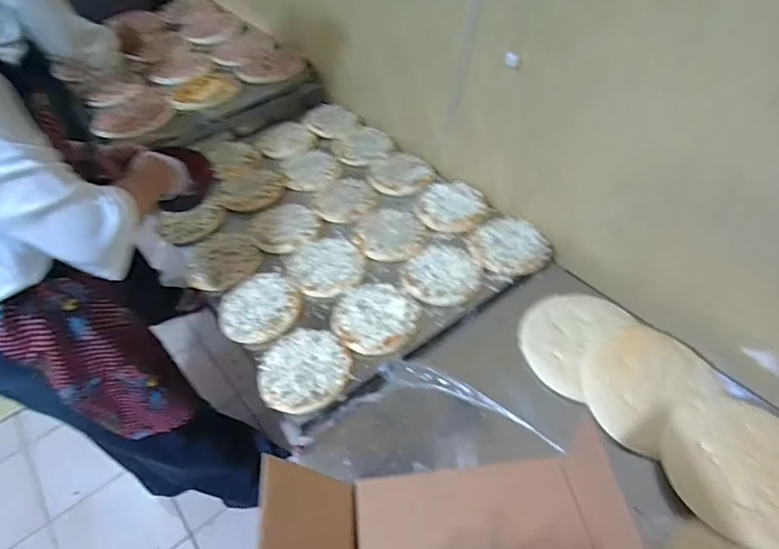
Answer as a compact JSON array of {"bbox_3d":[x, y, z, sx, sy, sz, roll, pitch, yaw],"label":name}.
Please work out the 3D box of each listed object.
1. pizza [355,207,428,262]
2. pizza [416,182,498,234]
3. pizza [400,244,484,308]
[{"bbox_3d":[0.003,-0.096,1.050,0.143,0.016,0.158,0,47,7],"label":"pizza"},{"bbox_3d":[0.136,-0.149,1.091,0.159,0.020,0.141,23,53,26],"label":"pizza"},{"bbox_3d":[0.102,-0.005,0.947,0.151,0.017,0.139,-3,46,4],"label":"pizza"}]

